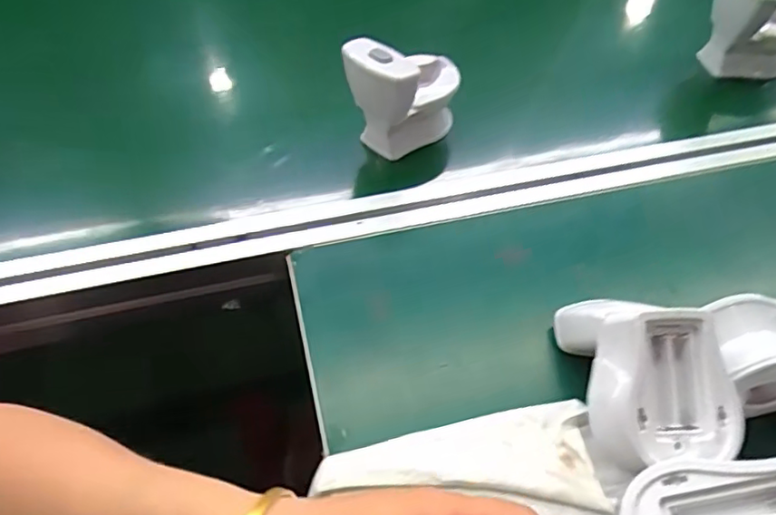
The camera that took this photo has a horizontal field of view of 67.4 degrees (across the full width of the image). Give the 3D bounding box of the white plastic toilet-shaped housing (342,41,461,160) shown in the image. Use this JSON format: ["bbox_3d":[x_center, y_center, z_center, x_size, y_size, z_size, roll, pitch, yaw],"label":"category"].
[{"bbox_3d":[0.018,-0.142,0.494,0.102,0.094,0.059,-25,52,-18],"label":"white plastic toilet-shaped housing"}]

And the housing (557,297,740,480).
[{"bbox_3d":[0.153,0.070,0.349,0.064,0.081,0.099,-12,78,-5],"label":"housing"}]

